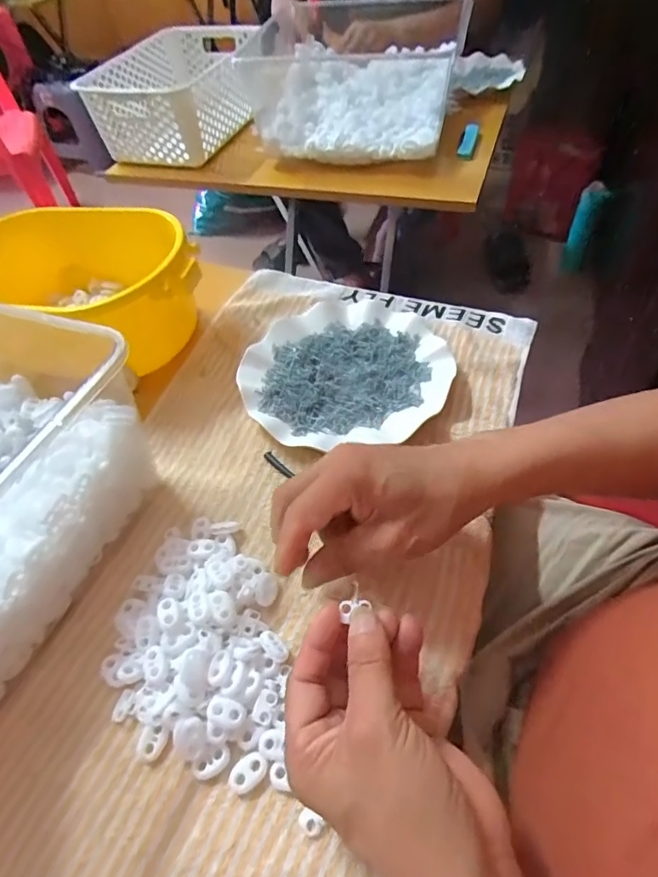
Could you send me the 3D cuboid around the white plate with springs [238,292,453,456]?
[{"bbox_3d":[0.013,-0.065,0.456,0.180,0.017,0.171,-3,51,4],"label":"white plate with springs"}]

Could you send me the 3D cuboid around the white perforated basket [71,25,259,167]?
[{"bbox_3d":[-0.248,-0.574,0.836,0.230,0.108,0.318,15,55,17],"label":"white perforated basket"}]

